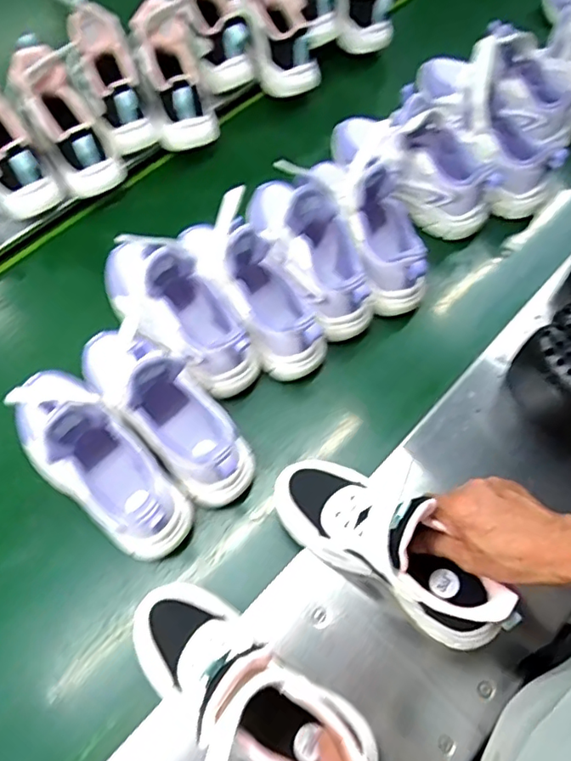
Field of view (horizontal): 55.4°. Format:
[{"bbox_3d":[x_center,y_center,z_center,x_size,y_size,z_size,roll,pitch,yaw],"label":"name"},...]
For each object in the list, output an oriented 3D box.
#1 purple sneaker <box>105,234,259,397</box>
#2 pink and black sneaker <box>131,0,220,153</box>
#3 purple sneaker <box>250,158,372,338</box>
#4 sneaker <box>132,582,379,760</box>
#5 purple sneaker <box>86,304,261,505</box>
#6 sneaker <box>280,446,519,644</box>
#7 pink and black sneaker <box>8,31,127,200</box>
[{"bbox_3d":[-0.132,-0.098,0.633,0.242,0.130,0.087,37,70,17],"label":"purple sneaker"},{"bbox_3d":[-0.153,-0.439,0.771,0.097,0.102,0.196,-12,98,-5],"label":"pink and black sneaker"},{"bbox_3d":[0.024,-0.184,0.682,0.095,0.126,0.248,-33,67,-15],"label":"purple sneaker"},{"bbox_3d":[-0.036,0.258,0.439,0.236,0.114,0.098,32,68,16],"label":"sneaker"},{"bbox_3d":[-0.141,0.009,0.587,0.093,0.105,0.258,-37,69,-16],"label":"purple sneaker"},{"bbox_3d":[0.092,0.146,0.501,0.234,0.125,0.082,34,69,24],"label":"sneaker"},{"bbox_3d":[-0.297,-0.349,0.736,0.082,0.193,0.119,-32,26,-14],"label":"pink and black sneaker"}]

